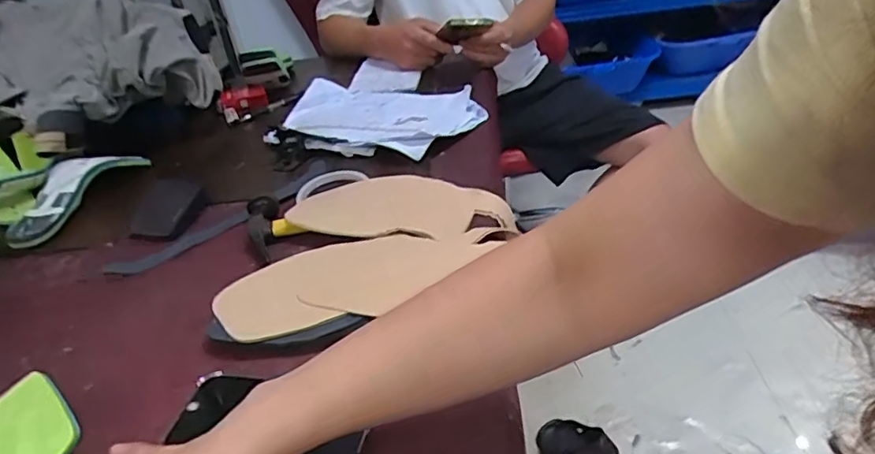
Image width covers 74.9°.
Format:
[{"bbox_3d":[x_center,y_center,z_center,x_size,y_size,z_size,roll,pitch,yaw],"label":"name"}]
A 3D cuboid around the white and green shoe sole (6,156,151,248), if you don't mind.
[{"bbox_3d":[-0.494,-0.050,0.766,0.075,0.054,0.218,4,34,16],"label":"white and green shoe sole"}]

